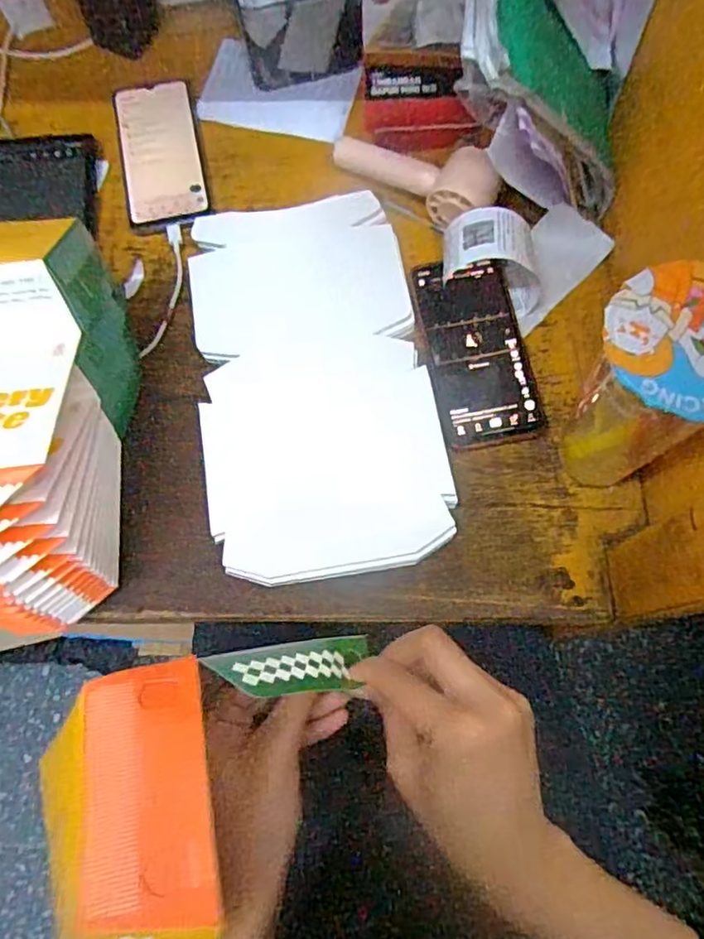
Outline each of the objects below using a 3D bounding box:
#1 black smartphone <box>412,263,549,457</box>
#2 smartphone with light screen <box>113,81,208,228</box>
[{"bbox_3d":[0.104,-0.096,0.506,0.080,0.012,0.156,-9,72,-2],"label":"black smartphone"},{"bbox_3d":[-0.178,-0.297,0.580,0.074,0.004,0.163,-11,72,-3],"label":"smartphone with light screen"}]

